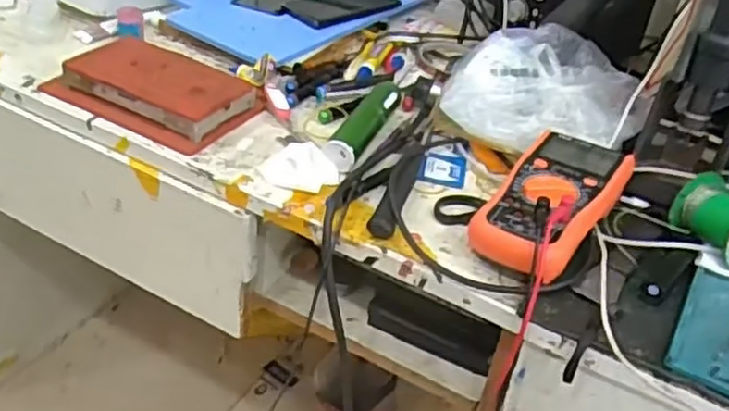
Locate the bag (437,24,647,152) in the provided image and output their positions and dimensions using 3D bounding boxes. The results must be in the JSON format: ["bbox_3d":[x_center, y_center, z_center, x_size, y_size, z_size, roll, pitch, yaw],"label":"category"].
[{"bbox_3d":[0.189,-0.120,0.753,0.193,0.077,0.146,18,37,14],"label":"bag"}]

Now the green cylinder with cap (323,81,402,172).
[{"bbox_3d":[0.003,-0.088,0.735,0.029,0.026,0.162,18,37,14],"label":"green cylinder with cap"}]

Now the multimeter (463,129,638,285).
[{"bbox_3d":[0.164,-0.001,0.623,0.088,0.057,0.196,25,39,22],"label":"multimeter"}]

